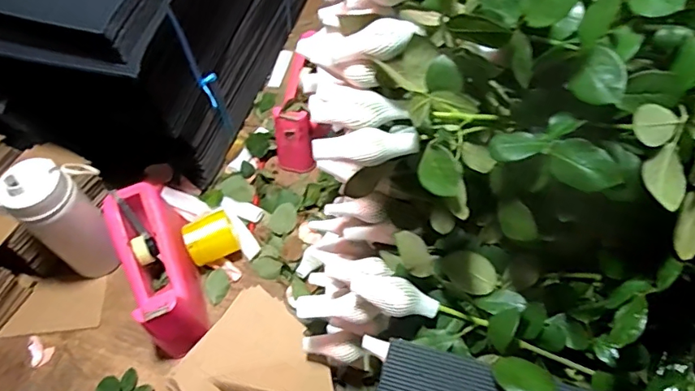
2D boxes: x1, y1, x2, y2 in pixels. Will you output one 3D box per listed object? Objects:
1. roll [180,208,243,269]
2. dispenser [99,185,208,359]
[{"bbox_3d":[-0.182,0.054,0.657,0.065,0.050,0.050,-26,61,-13],"label":"roll"},{"bbox_3d":[-0.232,0.096,0.622,0.074,0.105,0.203,-24,60,-12],"label":"dispenser"}]

